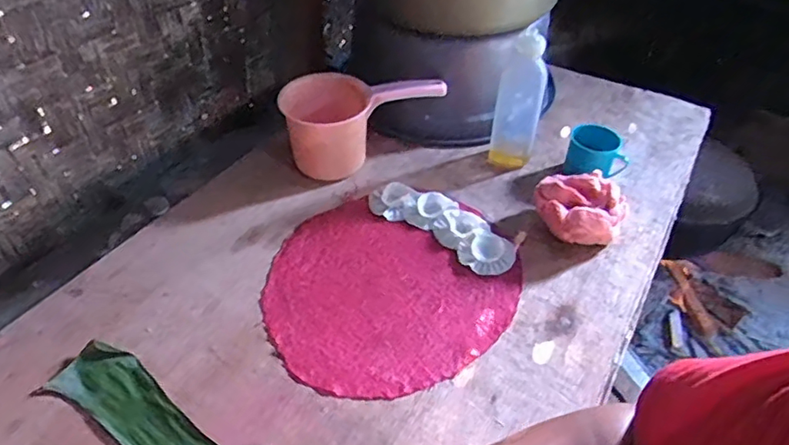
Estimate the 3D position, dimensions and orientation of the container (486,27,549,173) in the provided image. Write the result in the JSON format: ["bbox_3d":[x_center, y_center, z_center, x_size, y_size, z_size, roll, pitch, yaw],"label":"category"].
[{"bbox_3d":[0.189,-0.180,0.872,0.068,0.212,0.053,12,42,11],"label":"container"}]

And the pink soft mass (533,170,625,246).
[{"bbox_3d":[0.258,-0.019,0.805,0.106,0.070,0.098,-1,42,-4],"label":"pink soft mass"}]

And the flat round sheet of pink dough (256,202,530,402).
[{"bbox_3d":[-0.004,0.077,0.760,0.321,0.010,0.313,-8,42,-12],"label":"flat round sheet of pink dough"}]

